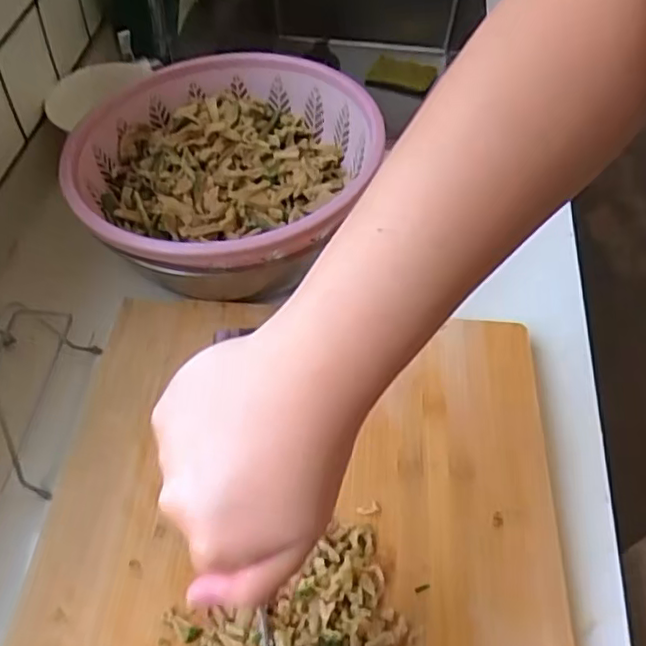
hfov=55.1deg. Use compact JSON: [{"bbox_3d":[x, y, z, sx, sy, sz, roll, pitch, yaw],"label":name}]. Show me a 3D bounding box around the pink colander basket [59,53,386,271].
[{"bbox_3d":[-0.092,-0.149,0.581,0.267,0.077,0.270,-1,54,-1],"label":"pink colander basket"}]

